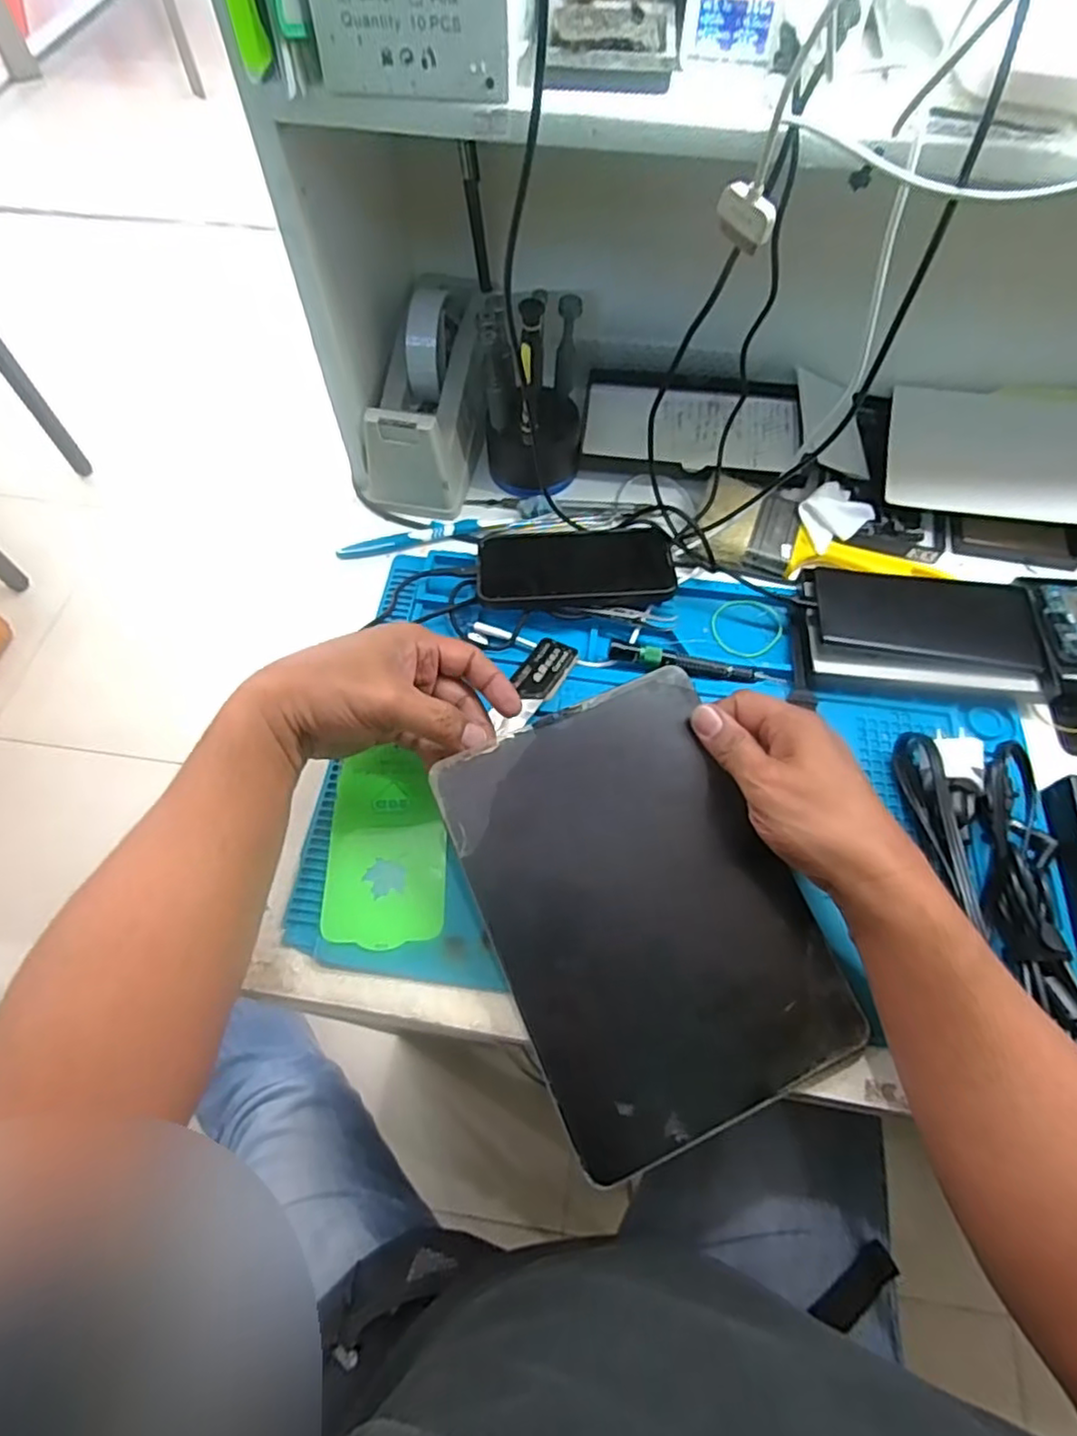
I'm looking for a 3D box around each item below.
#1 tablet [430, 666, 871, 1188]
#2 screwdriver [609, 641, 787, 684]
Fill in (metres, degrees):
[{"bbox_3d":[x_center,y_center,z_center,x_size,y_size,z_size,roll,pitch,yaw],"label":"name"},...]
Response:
[{"bbox_3d":[0.060,0.107,0.388,0.174,0.009,0.240,-22,78,-8],"label":"tablet"},{"bbox_3d":[0.116,-0.039,0.484,0.127,0.016,0.014,10,63,5],"label":"screwdriver"}]

